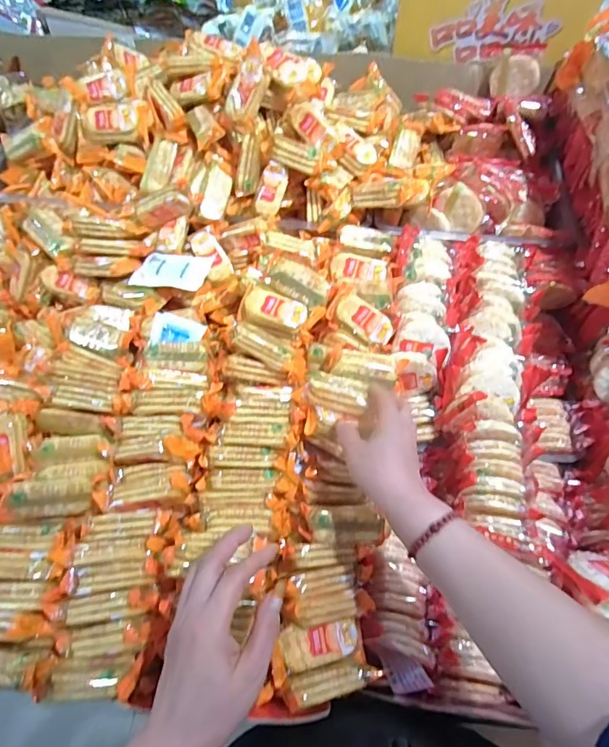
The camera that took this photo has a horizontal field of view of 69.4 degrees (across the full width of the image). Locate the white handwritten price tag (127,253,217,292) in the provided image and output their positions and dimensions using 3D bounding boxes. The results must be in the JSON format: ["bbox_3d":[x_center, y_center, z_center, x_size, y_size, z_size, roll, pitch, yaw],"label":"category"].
[{"bbox_3d":[-0.165,-0.129,0.554,0.089,0.014,0.060,9,61,2],"label":"white handwritten price tag"}]

